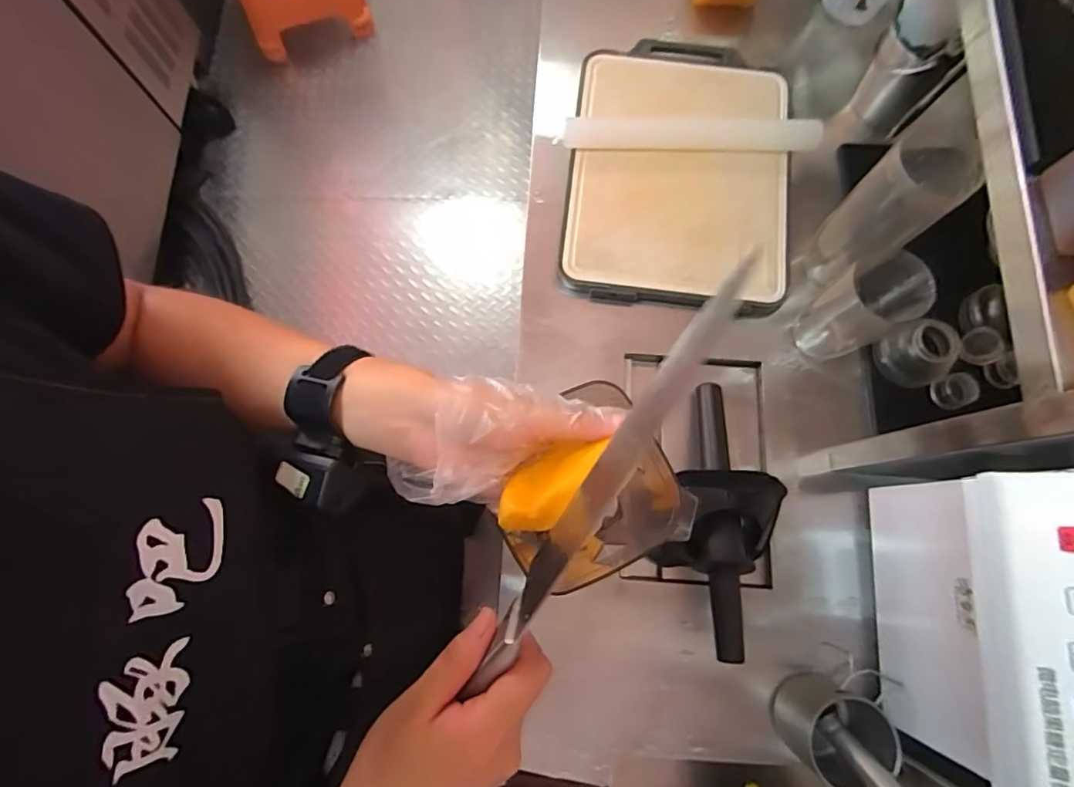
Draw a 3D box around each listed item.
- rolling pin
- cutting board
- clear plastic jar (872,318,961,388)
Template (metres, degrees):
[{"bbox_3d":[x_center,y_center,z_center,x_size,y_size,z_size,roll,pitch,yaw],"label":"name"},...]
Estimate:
[{"bbox_3d":[0.212,-0.355,0.719,0.343,0.036,0.038,0,77,1],"label":"rolling pin"},{"bbox_3d":[0.199,-0.314,0.730,0.298,0.029,0.404,6,77,2],"label":"cutting board"},{"bbox_3d":[0.472,-0.049,0.649,0.062,0.064,0.076,-23,77,-5],"label":"clear plastic jar"}]

